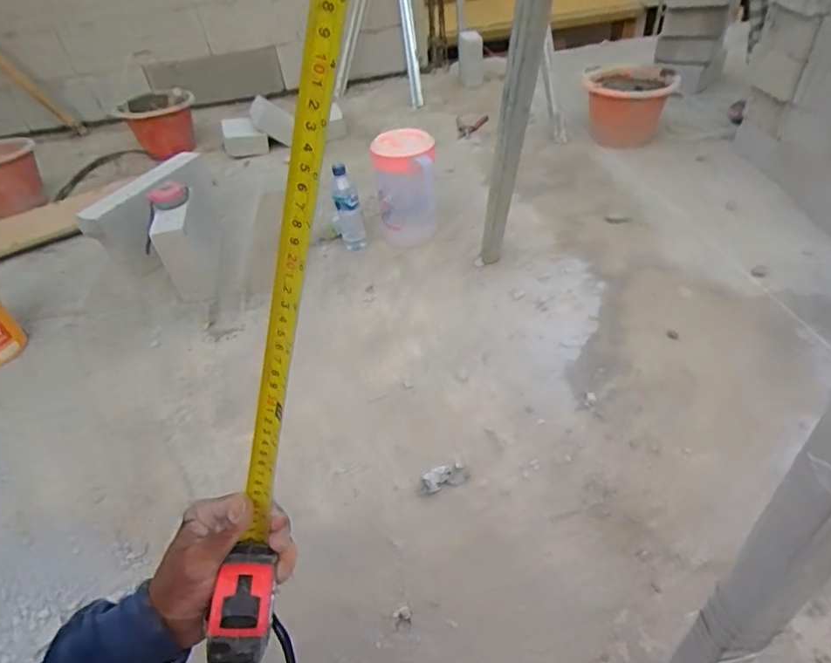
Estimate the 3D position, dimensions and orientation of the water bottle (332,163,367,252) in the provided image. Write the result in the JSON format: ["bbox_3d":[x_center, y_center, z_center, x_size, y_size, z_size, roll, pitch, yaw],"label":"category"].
[{"bbox_3d":[-0.168,-0.305,1.326,0.066,0.218,0.077,-12,41,-6],"label":"water bottle"}]

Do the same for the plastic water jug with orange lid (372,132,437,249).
[{"bbox_3d":[-0.024,-0.354,1.326,0.149,0.280,0.140,-7,41,0],"label":"plastic water jug with orange lid"}]

